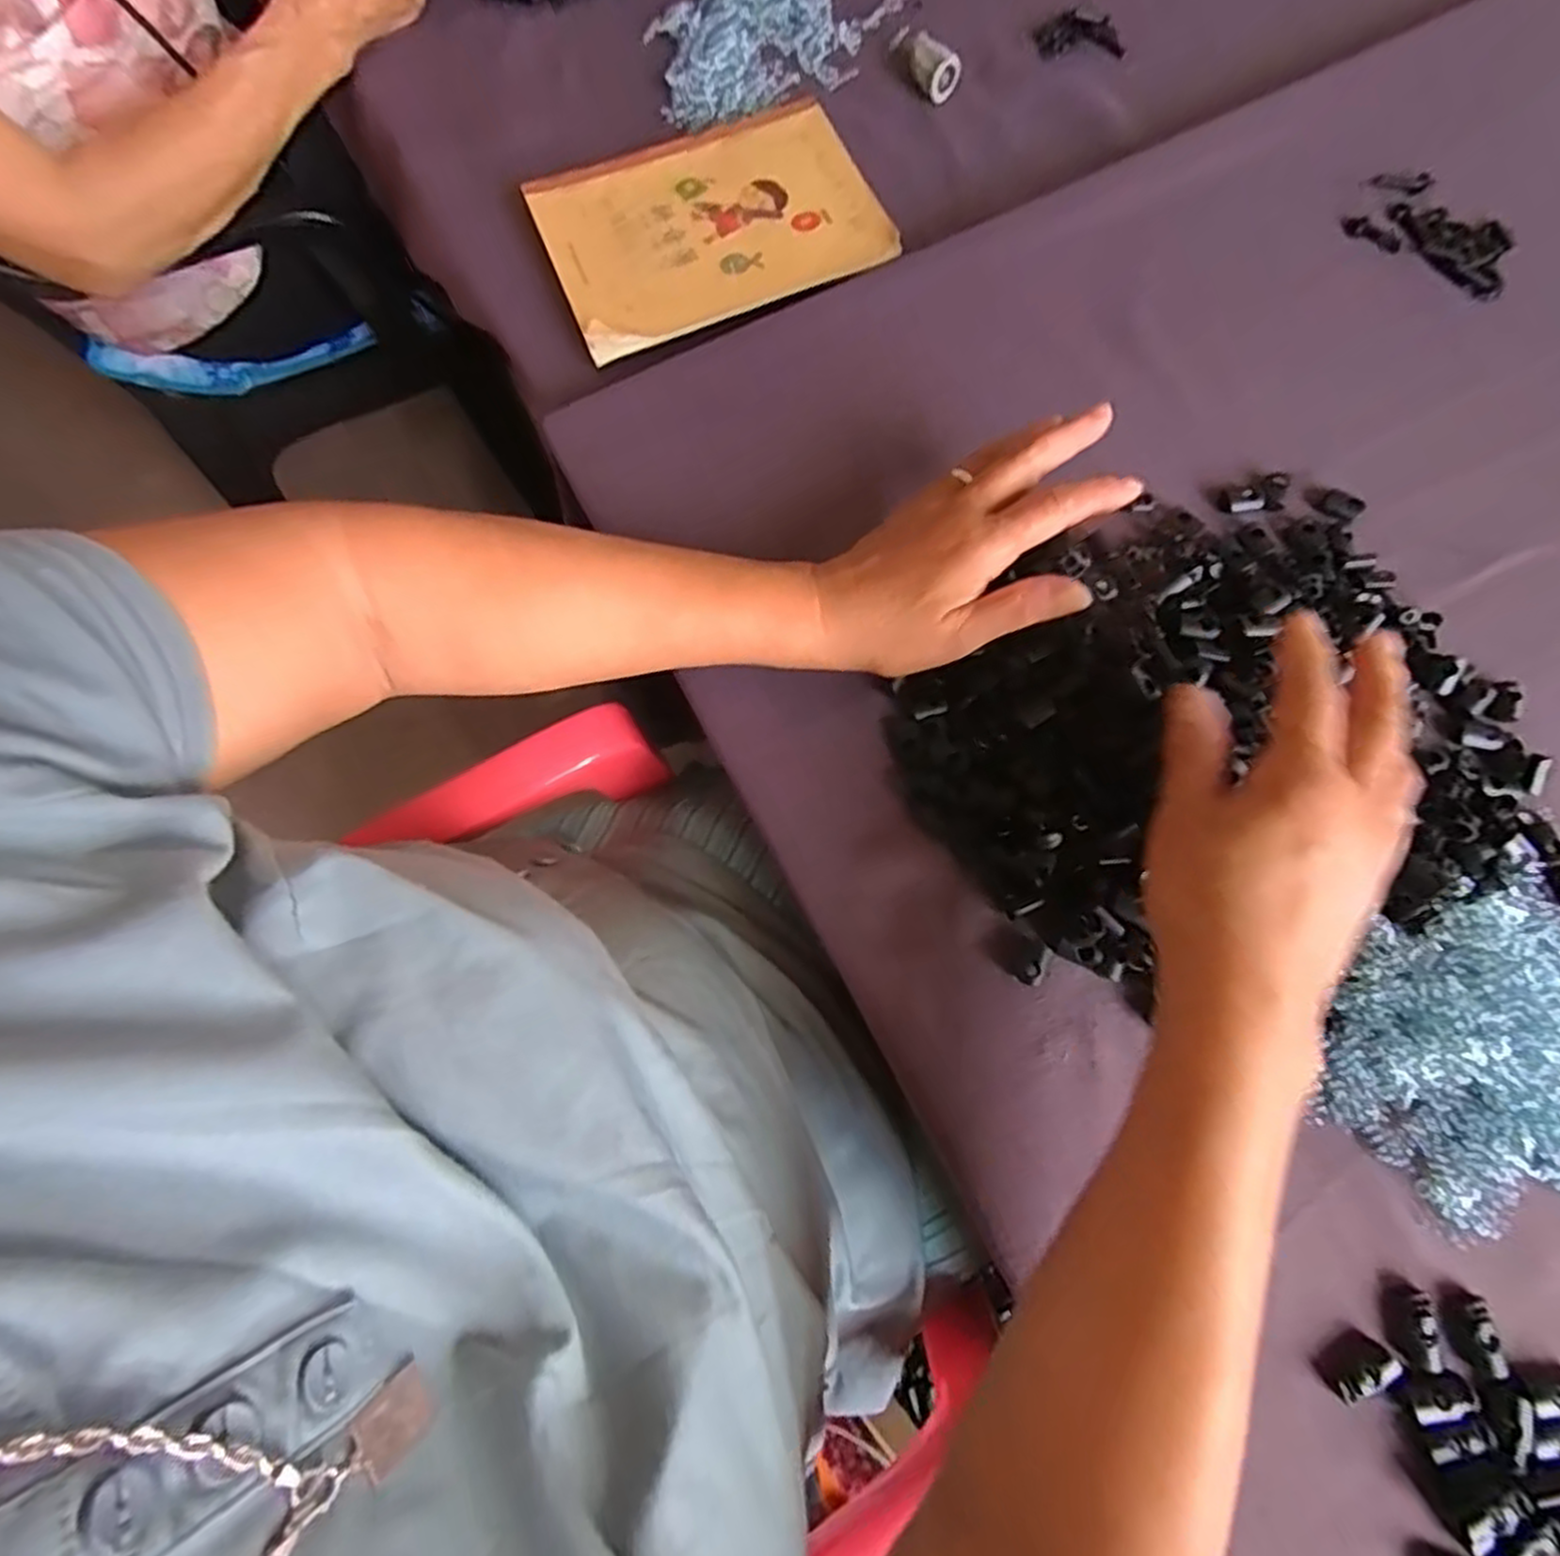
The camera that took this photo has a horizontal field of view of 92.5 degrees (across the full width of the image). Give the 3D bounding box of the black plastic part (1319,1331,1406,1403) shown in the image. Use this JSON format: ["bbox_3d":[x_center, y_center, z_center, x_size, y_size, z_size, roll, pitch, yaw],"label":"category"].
[{"bbox_3d":[0.243,0.246,0.313,0.028,0.006,0.019,-25,76,-6],"label":"black plastic part"}]

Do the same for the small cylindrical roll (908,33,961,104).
[{"bbox_3d":[0.105,-0.497,0.522,0.023,0.023,0.038,-34,77,-9],"label":"small cylindrical roll"}]

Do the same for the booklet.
[{"bbox_3d":[-0.046,-0.361,0.486,0.208,0.013,0.154,-22,75,-6],"label":"booklet"}]

